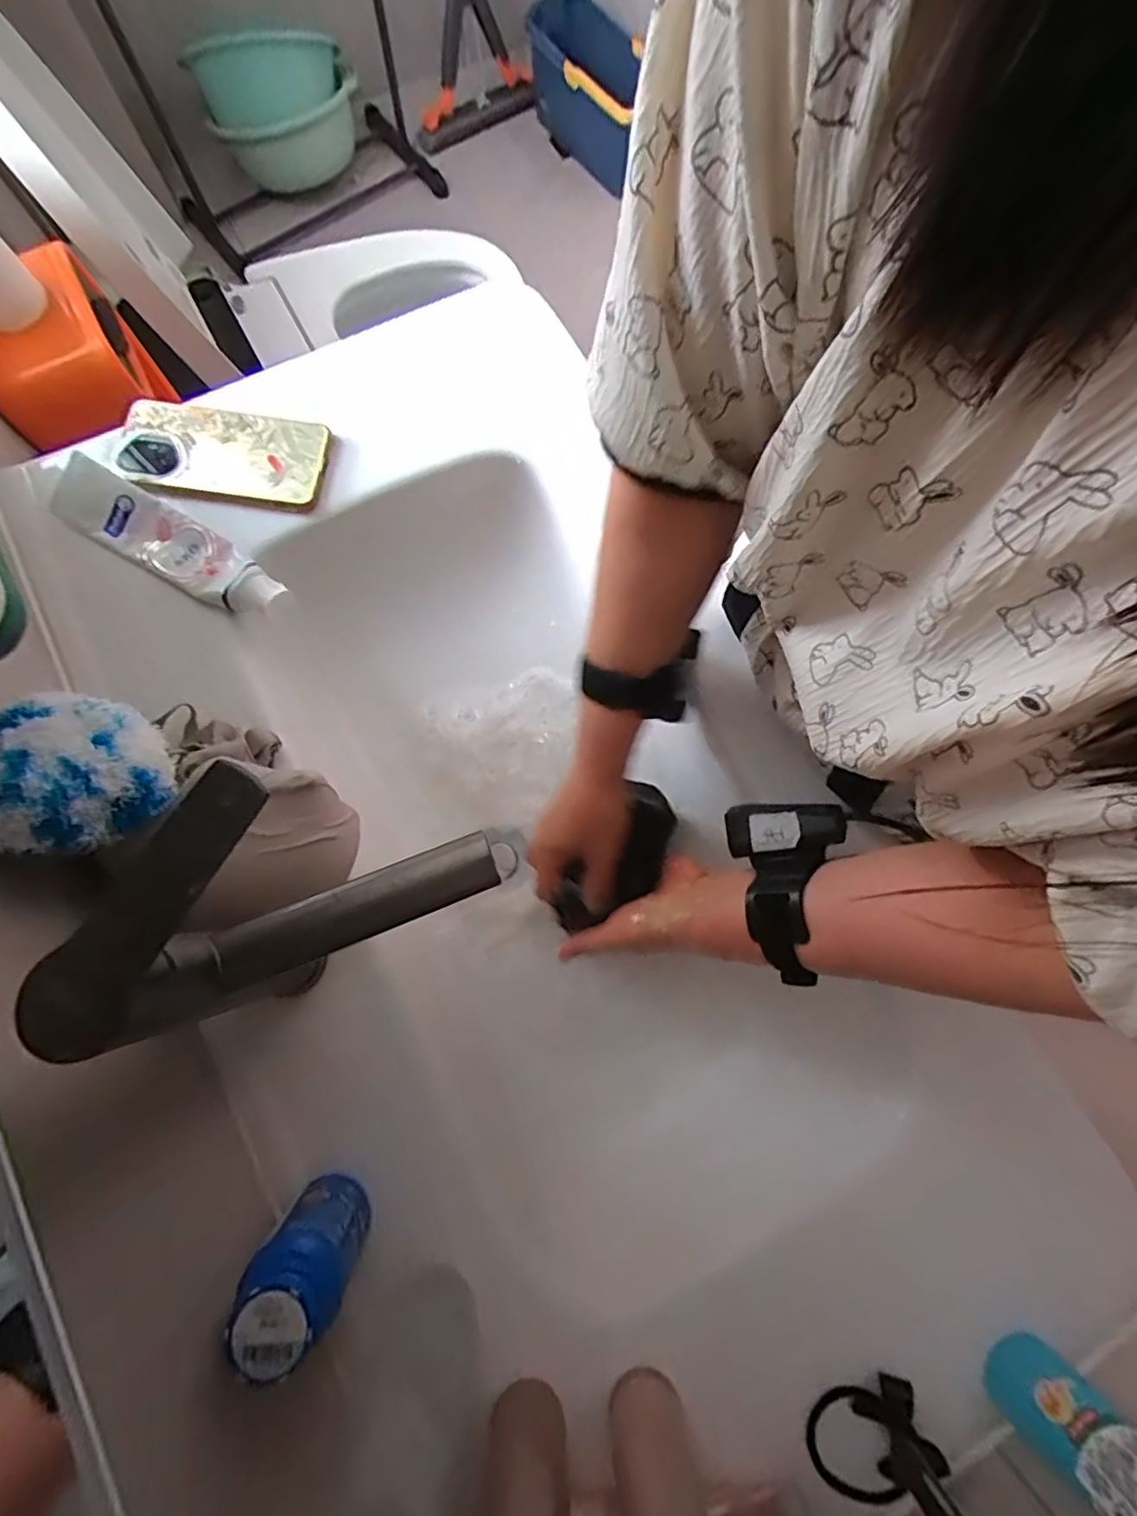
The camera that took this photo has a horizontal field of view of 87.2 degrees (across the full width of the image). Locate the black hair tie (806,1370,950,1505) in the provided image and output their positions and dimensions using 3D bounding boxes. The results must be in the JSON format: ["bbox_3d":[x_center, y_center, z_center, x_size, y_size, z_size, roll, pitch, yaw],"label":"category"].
[{"bbox_3d":[0.175,0.396,0.342,0.068,0.017,0.056,-22,79,-6],"label":"black hair tie"}]

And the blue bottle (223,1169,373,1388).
[{"bbox_3d":[-0.136,0.261,0.314,0.045,0.105,0.039,41,79,7],"label":"blue bottle"}]

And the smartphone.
[{"bbox_3d":[-0.277,-0.245,0.474,0.166,0.010,0.078,9,77,0],"label":"smartphone"}]

